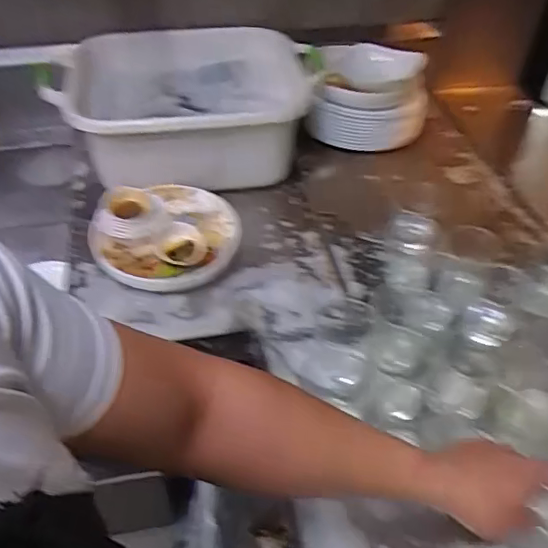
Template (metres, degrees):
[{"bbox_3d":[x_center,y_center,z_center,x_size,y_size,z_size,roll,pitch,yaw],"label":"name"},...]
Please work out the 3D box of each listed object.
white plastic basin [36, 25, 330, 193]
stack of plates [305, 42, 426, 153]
[{"bbox_3d":[-0.149,-0.289,1.044,0.455,0.186,0.324,-8,45,-10],"label":"white plastic basin"},{"bbox_3d":[0.188,-0.345,1.108,0.212,0.138,0.188,9,44,7],"label":"stack of plates"}]

